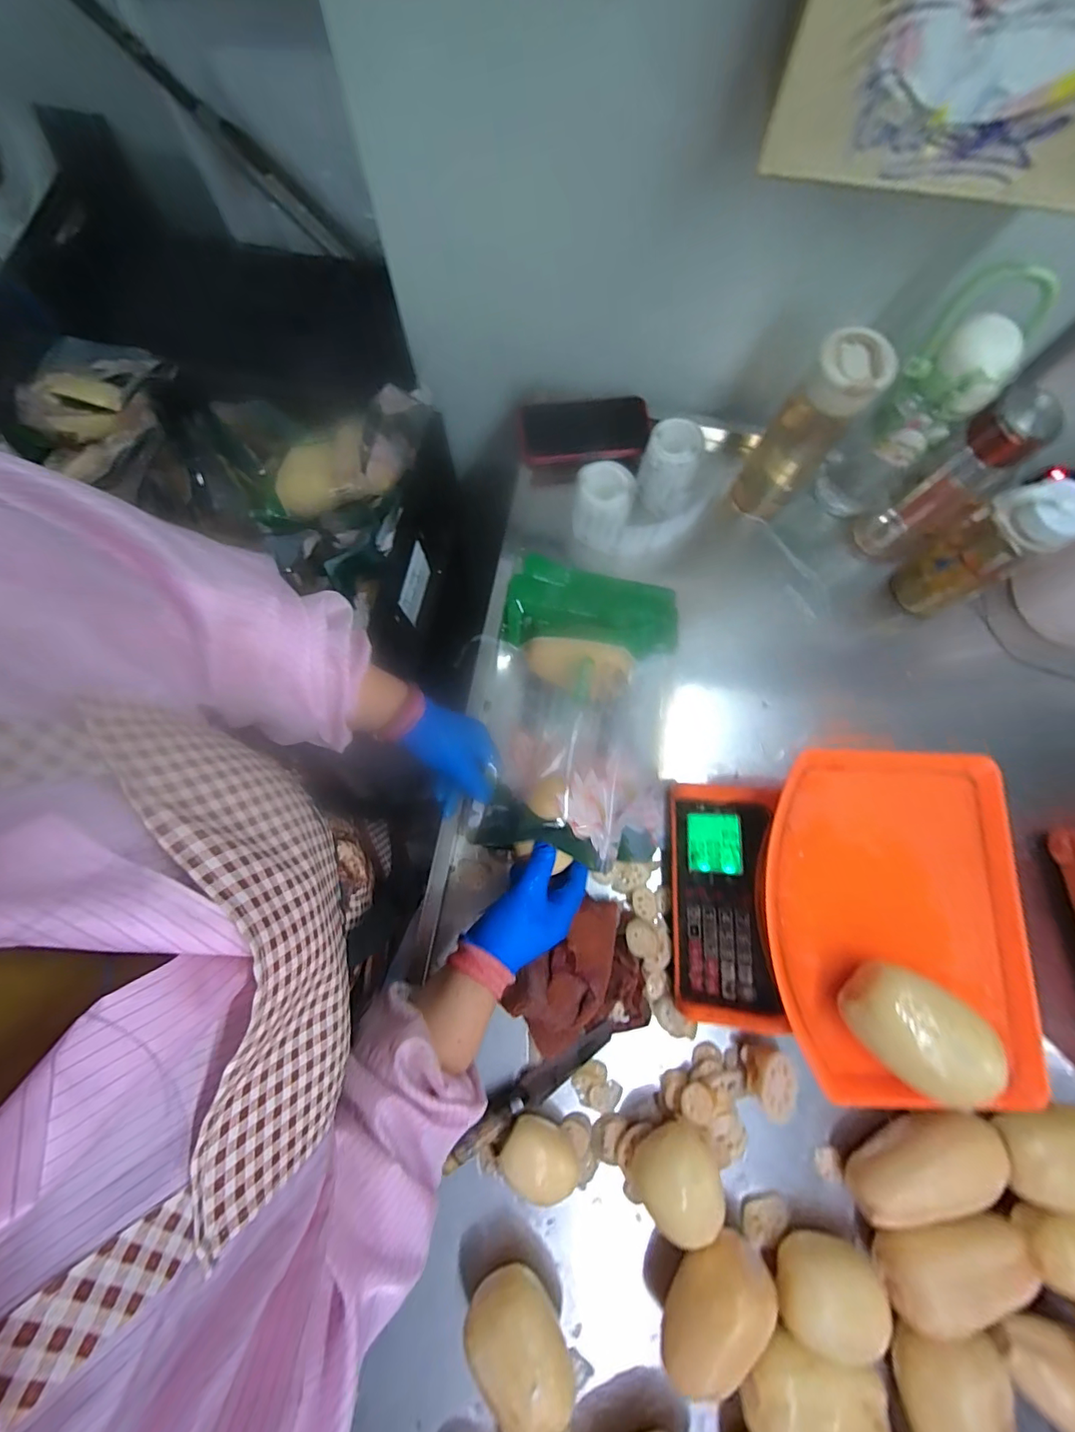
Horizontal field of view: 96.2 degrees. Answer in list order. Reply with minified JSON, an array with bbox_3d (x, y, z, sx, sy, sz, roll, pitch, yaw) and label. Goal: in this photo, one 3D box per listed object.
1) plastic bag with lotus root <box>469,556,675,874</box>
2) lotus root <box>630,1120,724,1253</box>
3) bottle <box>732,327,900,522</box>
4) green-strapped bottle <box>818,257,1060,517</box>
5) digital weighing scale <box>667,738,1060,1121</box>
[{"bbox_3d":[0.050,-0.012,0.530,0.202,0.090,0.351,7,78,0],"label":"plastic bag with lotus root"},{"bbox_3d":[0.137,0.445,0.458,0.077,0.053,0.076,0,78,-1],"label":"lotus root"},{"bbox_3d":[0.293,-0.313,0.542,0.077,0.207,0.061,32,79,6],"label":"bottle"},{"bbox_3d":[0.411,-0.329,0.533,0.085,0.249,0.092,37,80,7],"label":"green-strapped bottle"},{"bbox_3d":[0.281,0.184,0.472,0.267,0.122,0.286,2,78,0],"label":"digital weighing scale"}]

